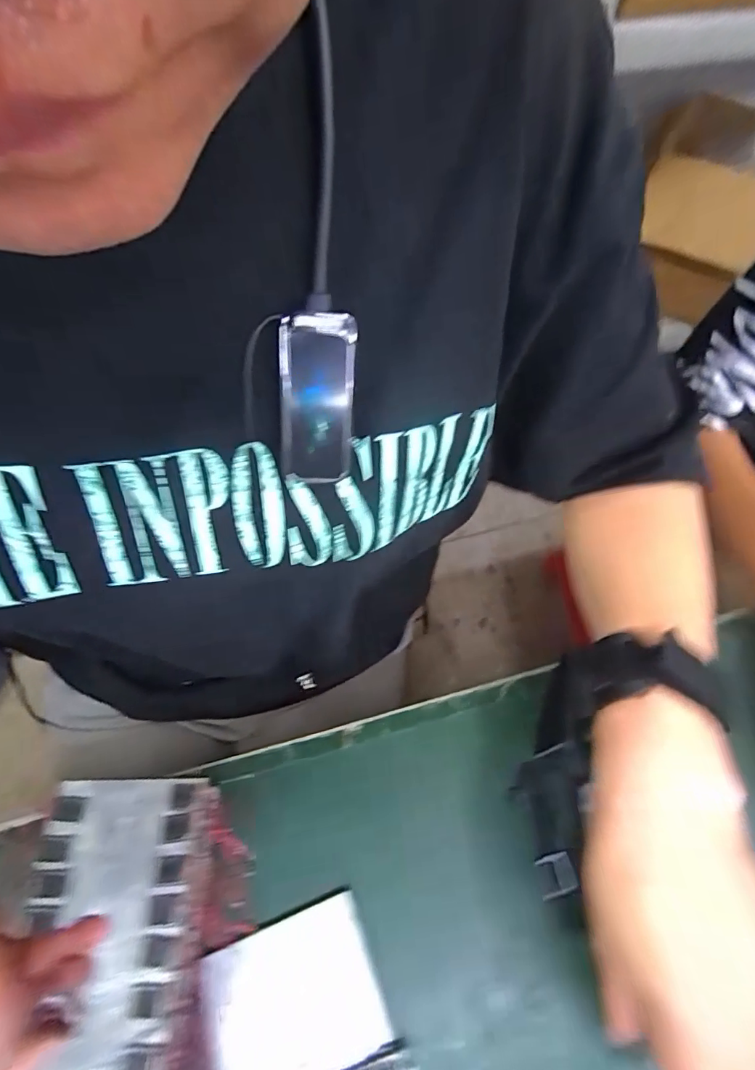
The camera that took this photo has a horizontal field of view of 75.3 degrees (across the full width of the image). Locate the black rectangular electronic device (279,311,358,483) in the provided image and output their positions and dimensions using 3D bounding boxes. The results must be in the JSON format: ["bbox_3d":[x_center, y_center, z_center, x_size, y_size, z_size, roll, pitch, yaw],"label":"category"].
[{"bbox_3d":[-0.024,-0.052,0.191,0.027,0.064,0.007,8,27,5],"label":"black rectangular electronic device"}]

